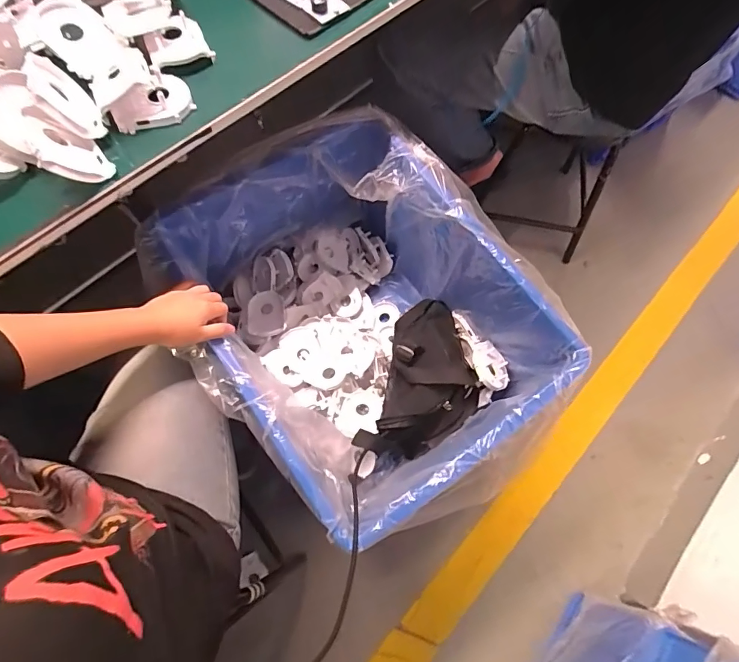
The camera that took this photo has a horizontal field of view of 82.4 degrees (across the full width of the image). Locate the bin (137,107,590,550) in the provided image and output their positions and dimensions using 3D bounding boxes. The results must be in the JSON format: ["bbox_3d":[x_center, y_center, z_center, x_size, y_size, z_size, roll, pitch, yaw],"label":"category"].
[{"bbox_3d":[-0.013,-0.010,0.702,0.448,0.273,0.550,-34,76,-13],"label":"bin"}]

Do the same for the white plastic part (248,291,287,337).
[{"bbox_3d":[-0.188,-0.033,0.772,0.068,0.016,0.081,-9,71,-6],"label":"white plastic part"}]

